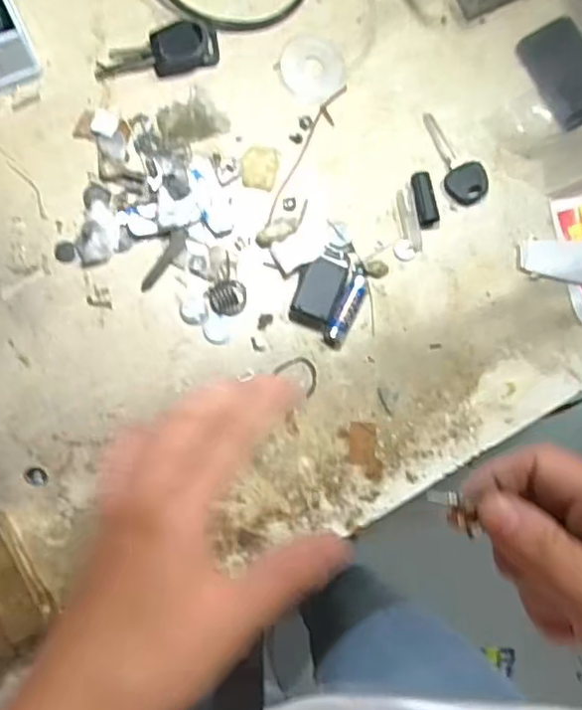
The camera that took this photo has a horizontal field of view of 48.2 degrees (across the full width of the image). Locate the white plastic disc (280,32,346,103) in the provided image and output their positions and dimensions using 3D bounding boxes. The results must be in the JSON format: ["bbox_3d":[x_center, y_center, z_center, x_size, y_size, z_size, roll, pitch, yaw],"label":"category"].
[{"bbox_3d":[0.017,-0.216,0.488,0.047,0.004,0.052,1,83,-7],"label":"white plastic disc"}]

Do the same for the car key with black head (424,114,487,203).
[{"bbox_3d":[0.118,-0.146,0.486,0.028,0.012,0.074,-36,89,-10],"label":"car key with black head"}]

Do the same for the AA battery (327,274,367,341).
[{"bbox_3d":[0.040,-0.034,0.464,0.014,0.015,0.050,28,81,-4],"label":"AA battery"}]

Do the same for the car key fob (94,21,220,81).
[{"bbox_3d":[-0.095,-0.215,0.465,0.089,0.019,0.029,-16,86,-9],"label":"car key fob"}]

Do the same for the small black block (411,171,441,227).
[{"bbox_3d":[0.099,-0.116,0.480,0.017,0.009,0.040,-10,85,-8],"label":"small black block"}]

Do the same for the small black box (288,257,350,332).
[{"bbox_3d":[0.019,-0.045,0.462,0.029,0.014,0.047,20,81,-5],"label":"small black box"}]

